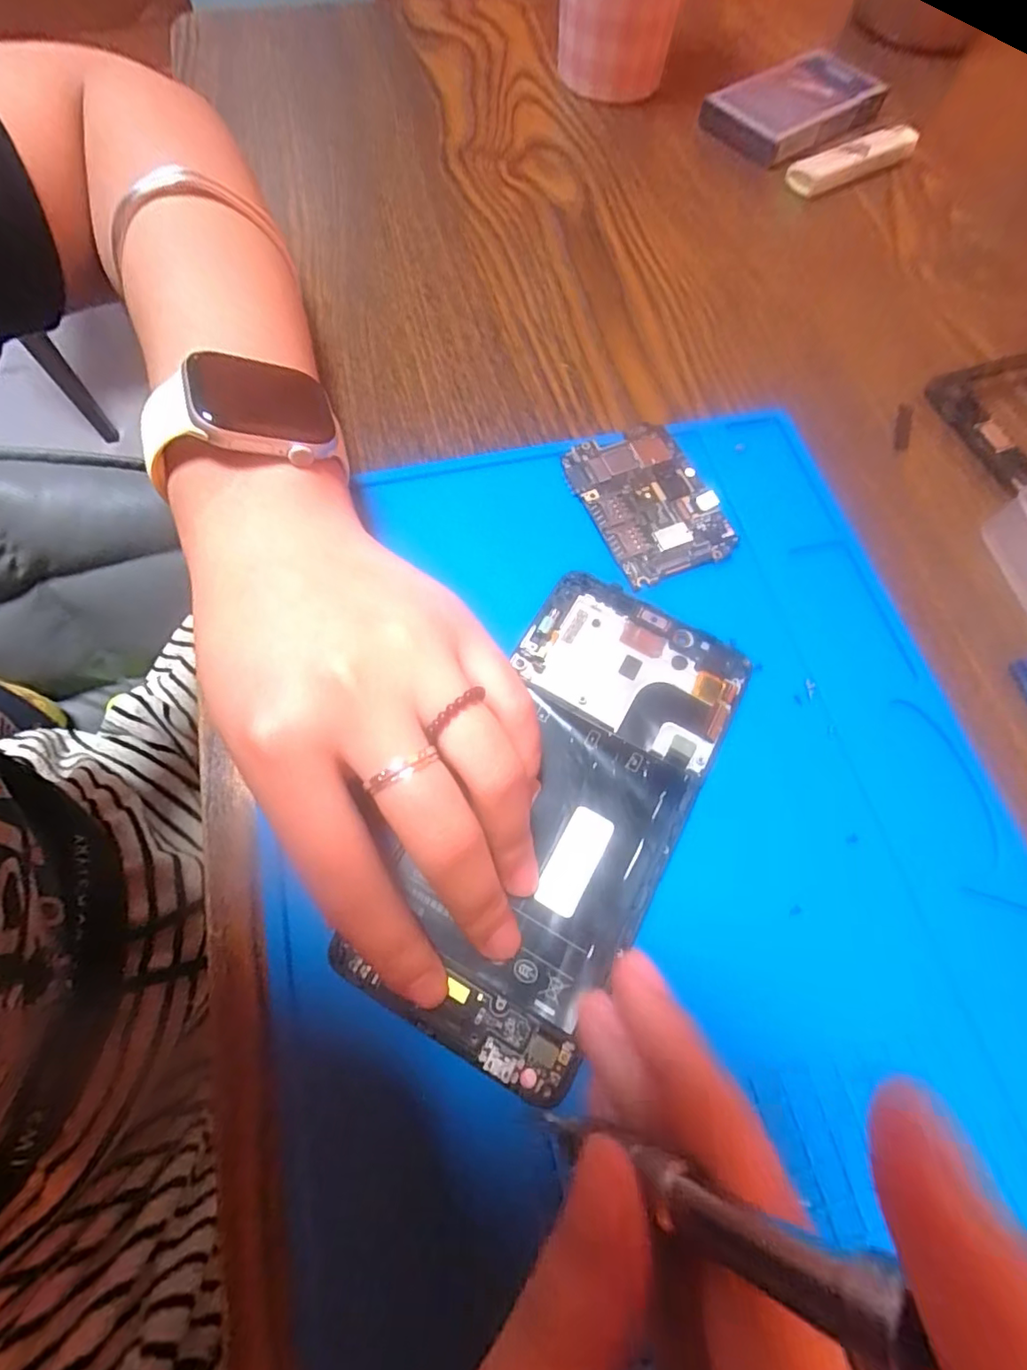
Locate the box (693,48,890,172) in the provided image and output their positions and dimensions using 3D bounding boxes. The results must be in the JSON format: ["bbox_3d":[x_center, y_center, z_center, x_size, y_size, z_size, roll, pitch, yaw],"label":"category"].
[{"bbox_3d":[0.161,-0.336,0.321,0.103,0.013,0.061,-38,74,-15],"label":"box"}]

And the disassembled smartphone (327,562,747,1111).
[{"bbox_3d":[0.016,0.034,0.171,0.077,0.008,0.147,22,69,7],"label":"disassembled smartphone"}]

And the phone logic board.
[{"bbox_3d":[0.051,-0.072,0.216,0.046,0.004,0.066,-23,71,-10],"label":"phone logic board"}]

